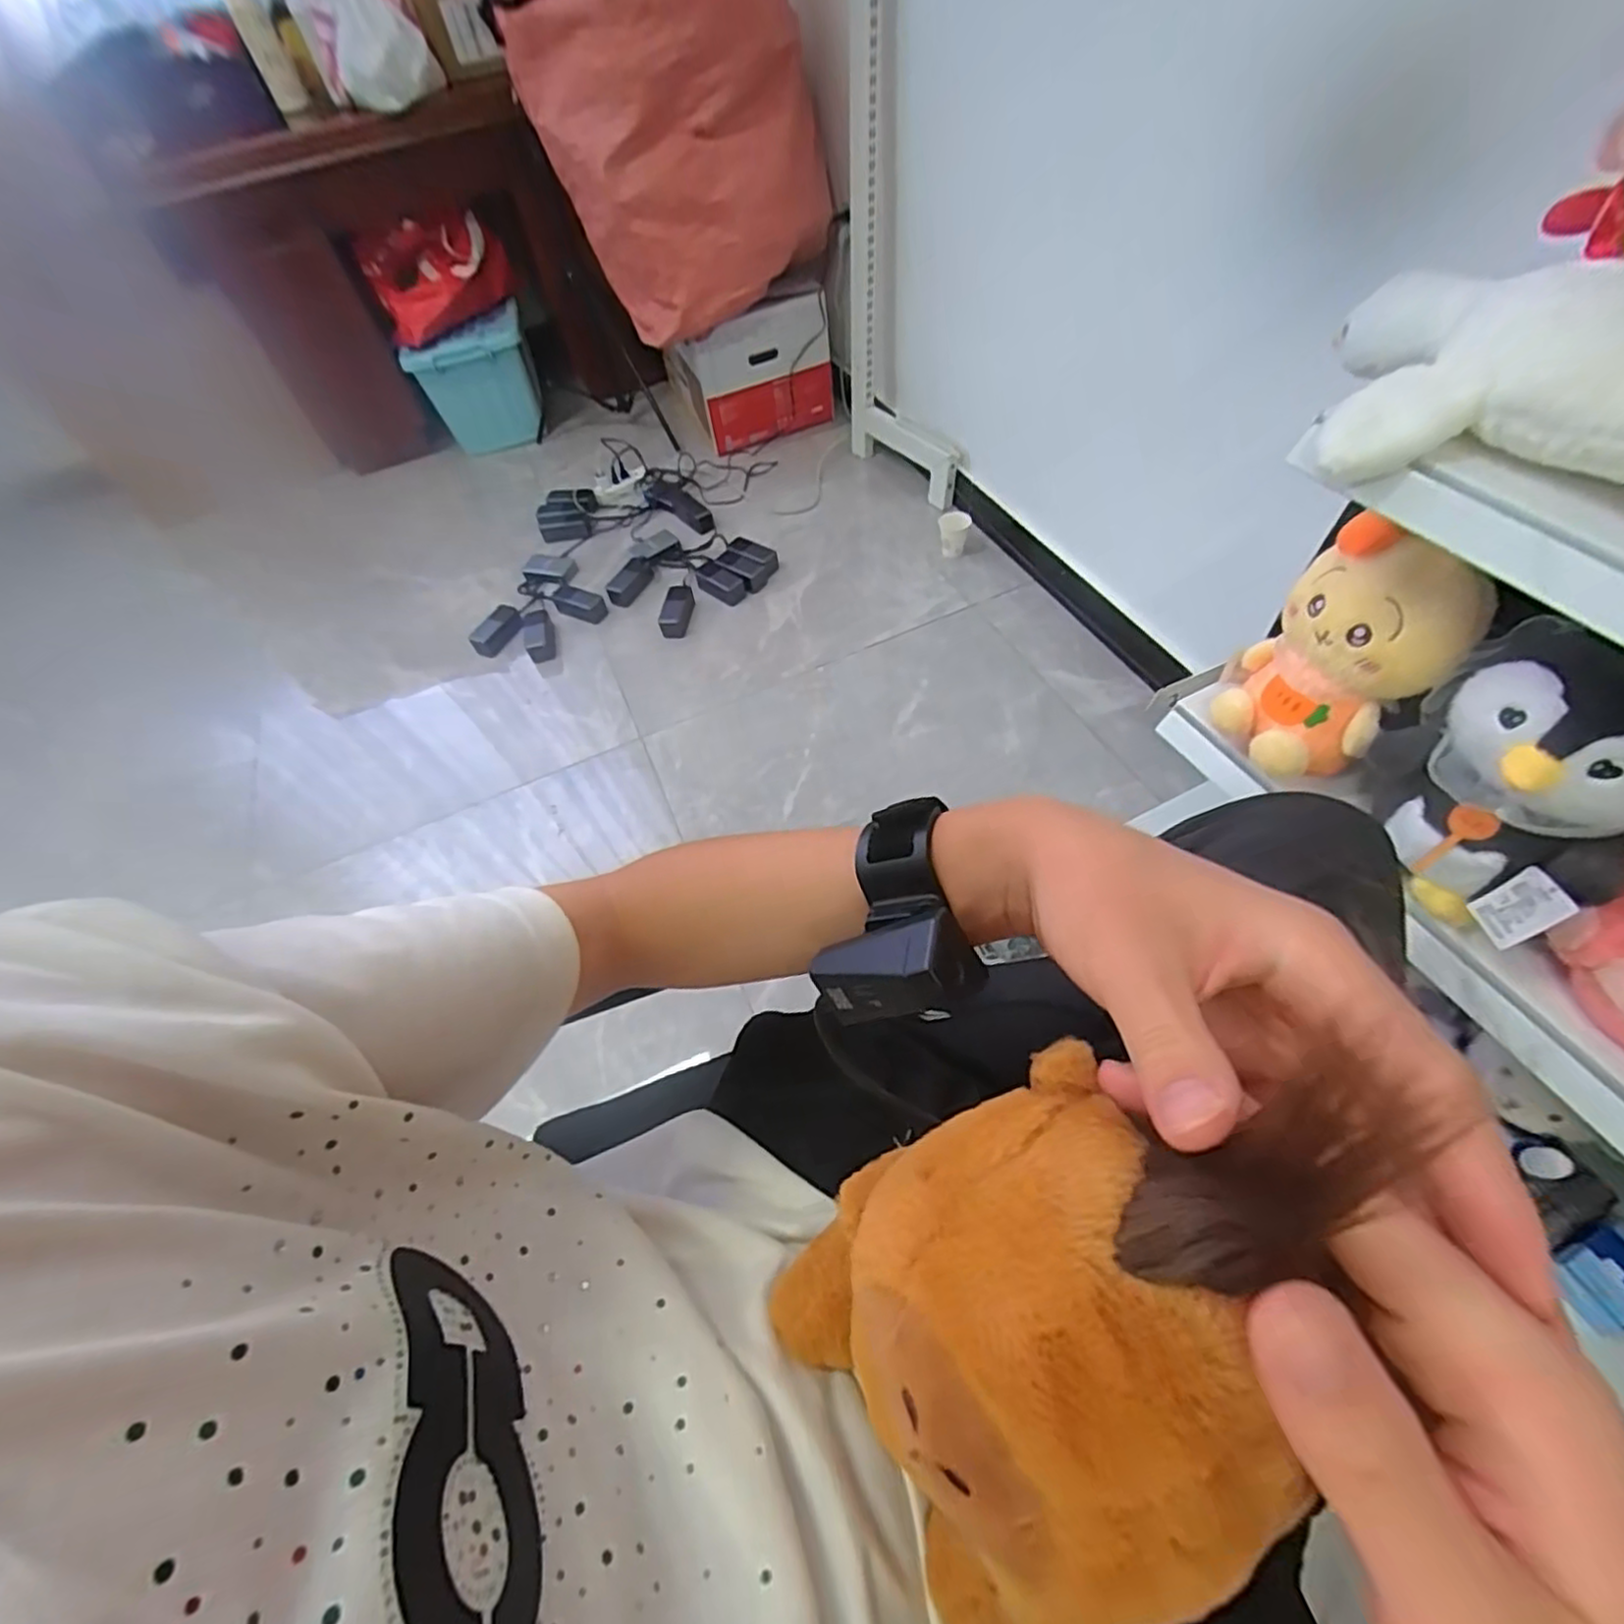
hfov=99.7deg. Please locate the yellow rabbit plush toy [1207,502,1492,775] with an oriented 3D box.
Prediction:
[{"bbox_3d":[0.461,-0.130,0.610,0.110,0.197,0.139,-36,59,-17],"label":"yellow rabbit plush toy"}]

